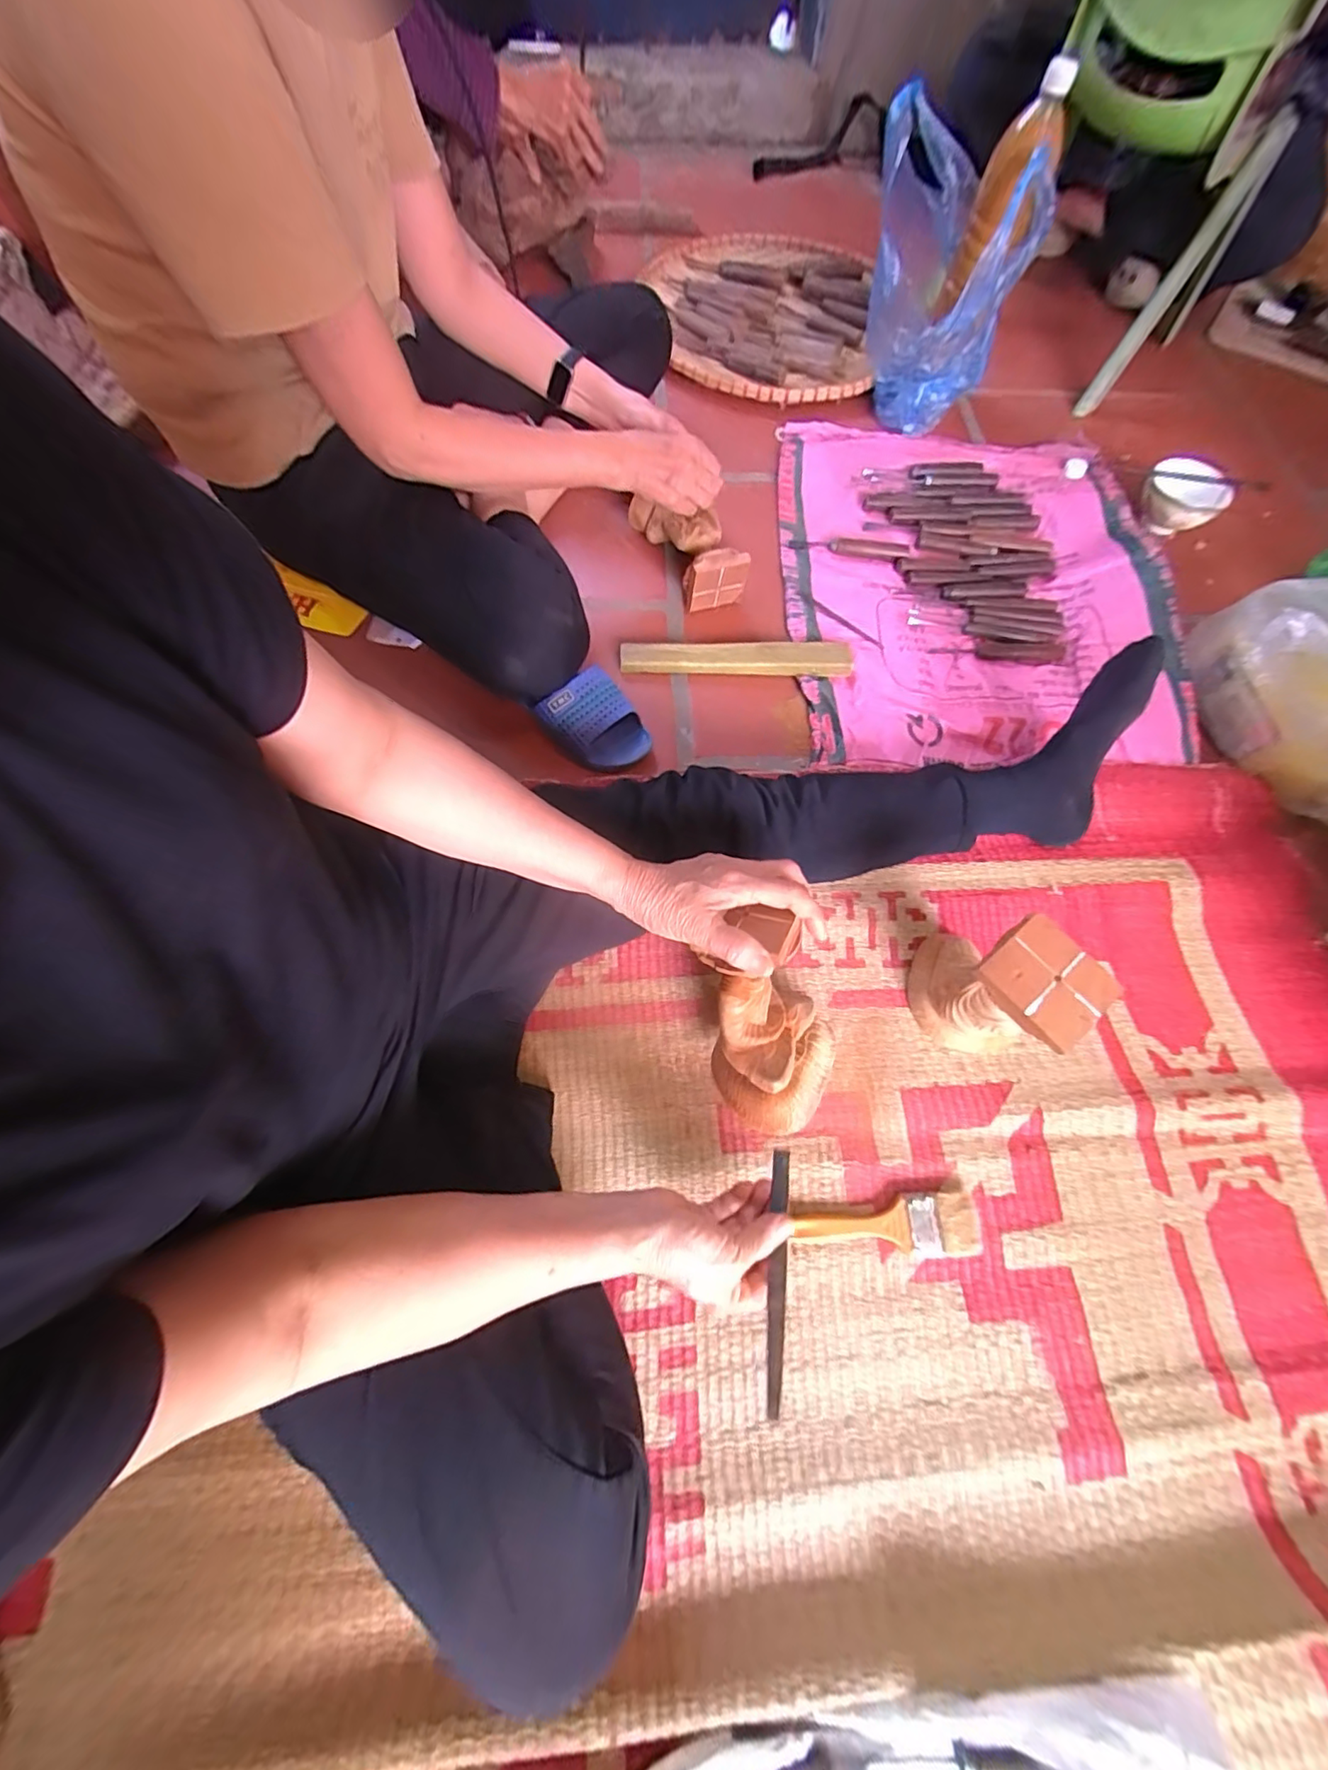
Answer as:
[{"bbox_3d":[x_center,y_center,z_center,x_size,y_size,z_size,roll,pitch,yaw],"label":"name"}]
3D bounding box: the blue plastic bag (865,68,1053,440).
[{"bbox_3d":[0.382,-0.846,0.795,0.213,0.306,0.158,21,68,7],"label":"blue plastic bag"}]

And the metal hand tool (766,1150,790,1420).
[{"bbox_3d":[0.083,0.282,0.413,0.014,0.013,0.159,8,59,3],"label":"metal hand tool"}]

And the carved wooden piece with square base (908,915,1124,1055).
[{"bbox_3d":[0.278,0.090,0.485,0.088,0.174,0.114,-34,72,-13],"label":"carved wooden piece with square base"}]

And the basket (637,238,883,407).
[{"bbox_3d":[0.153,-0.966,0.967,0.399,0.066,0.421,9,67,2],"label":"basket"}]

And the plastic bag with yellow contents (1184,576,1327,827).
[{"bbox_3d":[0.733,-0.212,0.628,0.166,0.128,0.269,-4,68,-2],"label":"plastic bag with yellow contents"}]

